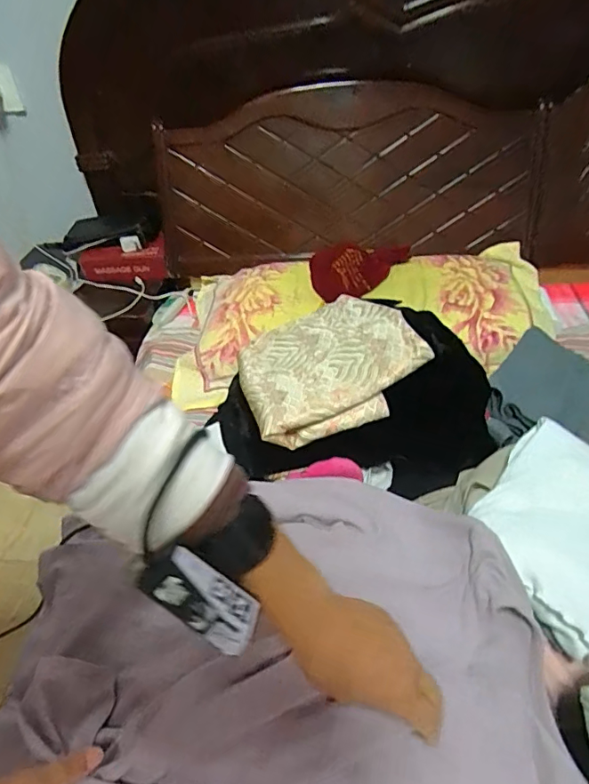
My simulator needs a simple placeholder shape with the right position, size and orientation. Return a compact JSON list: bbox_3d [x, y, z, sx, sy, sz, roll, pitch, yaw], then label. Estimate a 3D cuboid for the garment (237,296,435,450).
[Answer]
[{"bbox_3d":[0.040,-0.050,0.707,0.237,0.051,0.239,-25,42,3],"label":"garment"}]

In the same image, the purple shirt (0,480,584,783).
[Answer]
[{"bbox_3d":[-0.025,0.226,0.500,0.499,0.099,0.344,-3,42,2],"label":"purple shirt"}]

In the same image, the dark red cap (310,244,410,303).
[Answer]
[{"bbox_3d":[0.128,-0.233,0.948,0.194,0.053,0.108,-5,42,0],"label":"dark red cap"}]

